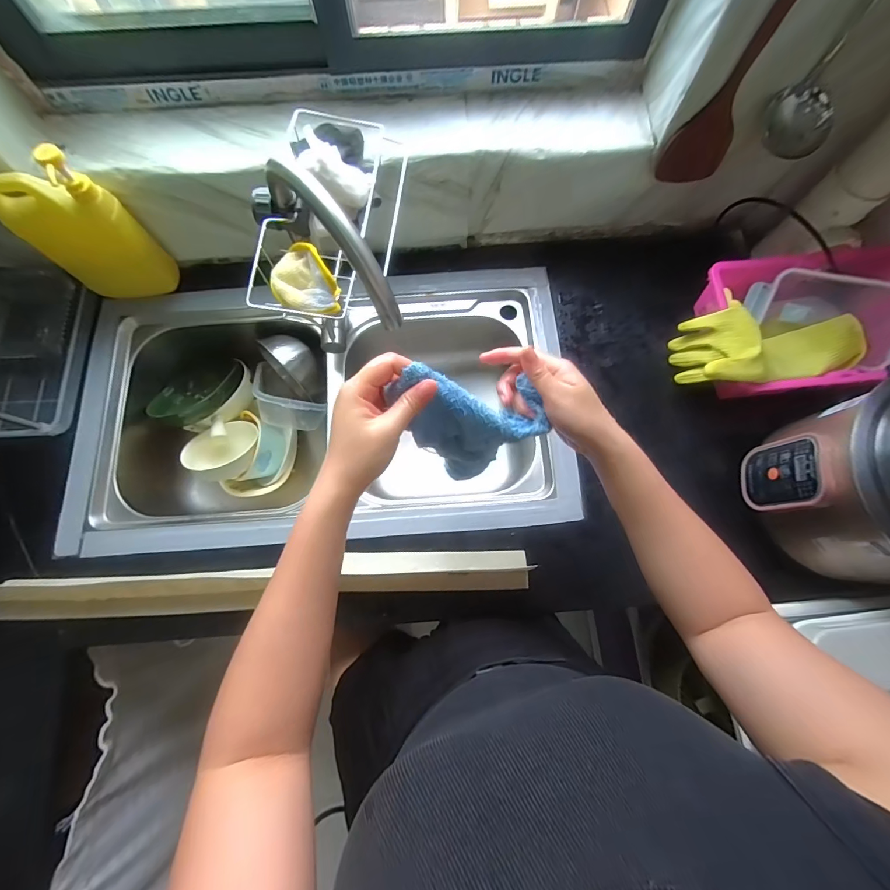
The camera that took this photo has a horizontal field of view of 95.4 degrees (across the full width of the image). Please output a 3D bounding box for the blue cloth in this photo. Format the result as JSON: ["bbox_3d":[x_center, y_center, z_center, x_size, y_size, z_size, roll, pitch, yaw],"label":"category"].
[{"bbox_3d":[0.025,-0.017,0.409,0.135,0.190,0.058,-9,75,-2],"label":"blue cloth"}]

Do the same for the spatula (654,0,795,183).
[{"bbox_3d":[0.342,-0.439,0.419,0.078,0.355,0.021,-8,75,-2],"label":"spatula"}]

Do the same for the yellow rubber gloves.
[{"bbox_3d":[0.464,-0.139,0.605,0.231,0.129,0.121,-5,75,-2],"label":"yellow rubber gloves"}]

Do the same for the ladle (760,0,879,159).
[{"bbox_3d":[0.431,-0.428,0.380,0.071,0.287,0.060,34,77,9],"label":"ladle"}]

